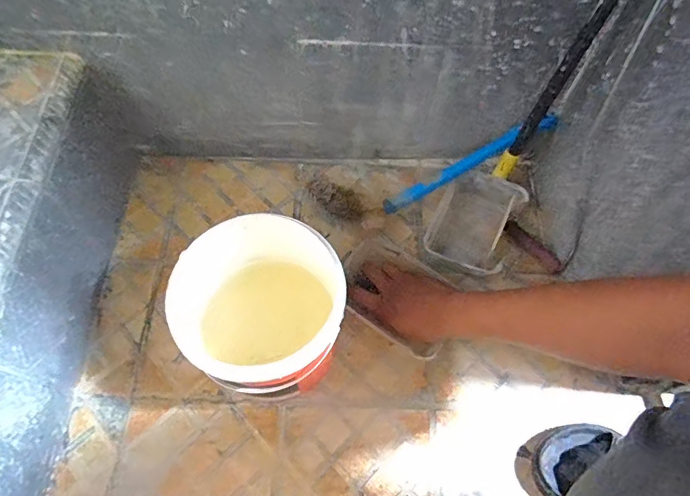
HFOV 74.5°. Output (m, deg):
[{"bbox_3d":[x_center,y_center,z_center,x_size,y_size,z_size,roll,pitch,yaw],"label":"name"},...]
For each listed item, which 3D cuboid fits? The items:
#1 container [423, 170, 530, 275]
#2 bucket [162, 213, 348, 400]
[{"bbox_3d":[0.199,-0.036,0.709,0.116,0.059,0.166,25,63,10],"label":"container"},{"bbox_3d":[-0.100,0.091,0.559,0.181,0.178,0.170,1,61,-2],"label":"bucket"}]

